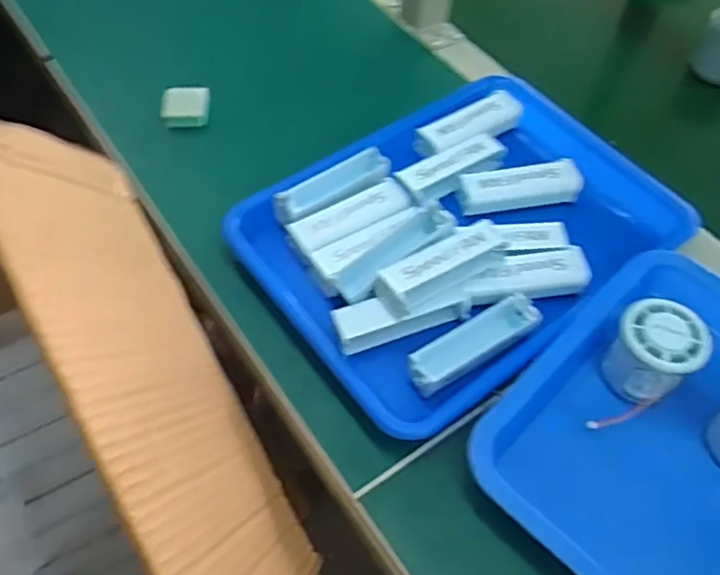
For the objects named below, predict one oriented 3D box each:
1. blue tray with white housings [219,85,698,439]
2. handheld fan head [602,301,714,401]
[{"bbox_3d":[0.090,-0.063,0.565,0.343,0.048,0.253,-32,62,-23],"label":"blue tray with white housings"},{"bbox_3d":[0.209,0.047,0.484,0.056,0.056,0.060,-28,61,-21],"label":"handheld fan head"}]

